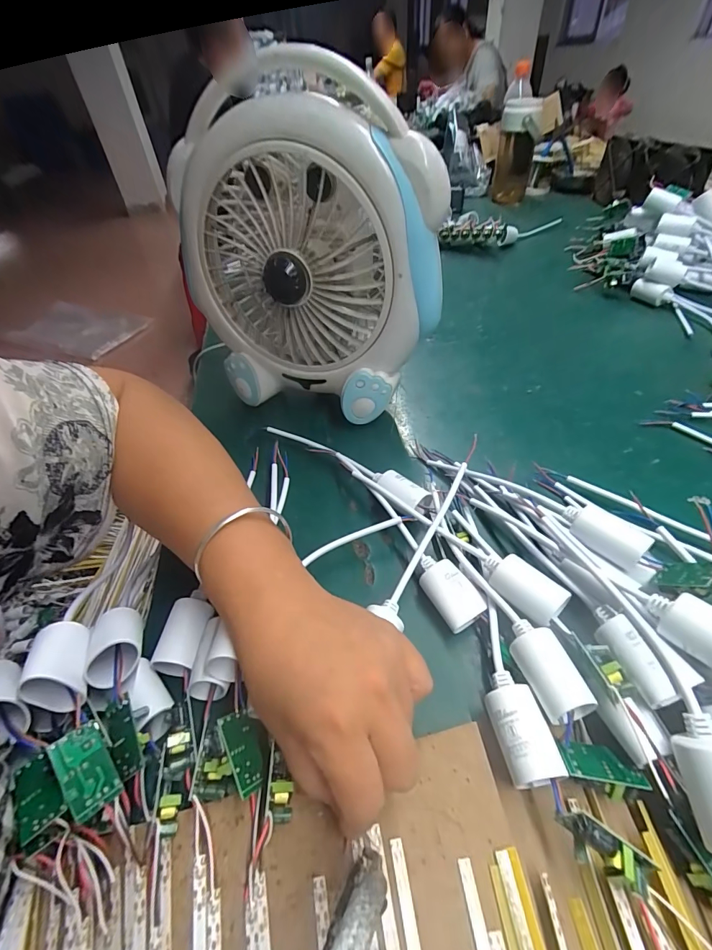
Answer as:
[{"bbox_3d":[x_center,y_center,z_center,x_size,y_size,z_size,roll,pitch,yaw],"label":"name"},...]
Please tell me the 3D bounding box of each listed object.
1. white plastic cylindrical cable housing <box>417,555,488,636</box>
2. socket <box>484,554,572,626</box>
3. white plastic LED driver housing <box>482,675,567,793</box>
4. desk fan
[{"bbox_3d":[0.063,0.081,0.283,0.031,0.023,0.052,-28,64,-17],"label":"white plastic cylindrical cable housing"},{"bbox_3d":[0.108,0.073,0.264,0.025,0.021,0.052,-32,51,-22],"label":"socket"},{"bbox_3d":[0.087,0.139,0.220,0.025,0.028,0.049,-10,46,-3],"label":"white plastic LED driver housing"},{"bbox_3d":[-0.043,-0.180,0.384,0.241,0.264,0.102,11,49,16],"label":"desk fan"}]

